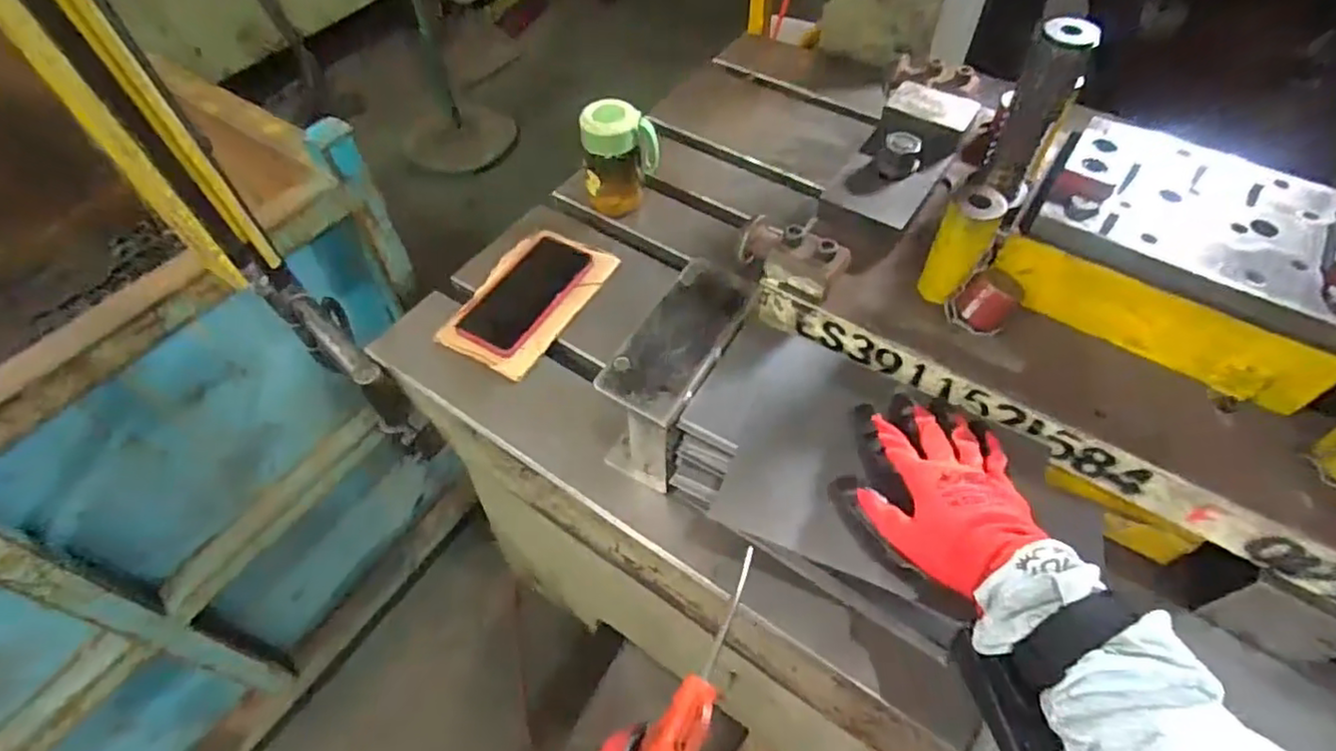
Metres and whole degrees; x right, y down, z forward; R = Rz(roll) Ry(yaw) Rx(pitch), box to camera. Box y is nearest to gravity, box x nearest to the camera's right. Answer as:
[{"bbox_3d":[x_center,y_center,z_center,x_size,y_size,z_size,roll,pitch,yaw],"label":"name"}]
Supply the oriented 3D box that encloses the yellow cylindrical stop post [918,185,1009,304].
[{"bbox_3d":[0.239,-0.104,0.546,0.039,0.102,0.031,24,58,17],"label":"yellow cylindrical stop post"}]

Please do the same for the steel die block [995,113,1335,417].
[{"bbox_3d":[0.416,-0.100,0.529,0.233,0.092,0.174,34,61,23],"label":"steel die block"}]

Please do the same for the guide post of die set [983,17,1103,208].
[{"bbox_3d":[0.293,-0.208,0.538,0.042,0.139,0.038,24,58,17],"label":"guide post of die set"}]

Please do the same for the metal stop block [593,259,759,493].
[{"bbox_3d":[0.008,0.009,0.599,0.074,0.143,0.139,25,58,18],"label":"metal stop block"}]

